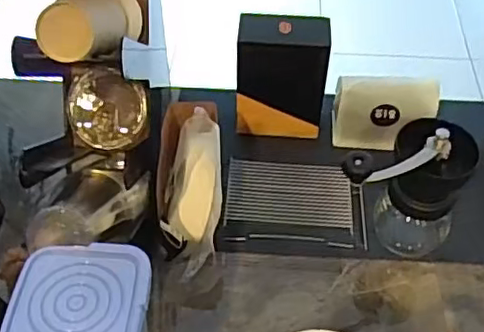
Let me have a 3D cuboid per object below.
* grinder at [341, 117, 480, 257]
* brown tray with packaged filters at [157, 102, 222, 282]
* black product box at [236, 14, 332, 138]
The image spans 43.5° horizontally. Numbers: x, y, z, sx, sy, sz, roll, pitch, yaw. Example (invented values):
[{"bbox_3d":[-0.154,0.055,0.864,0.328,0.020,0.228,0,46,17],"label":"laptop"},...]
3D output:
[{"bbox_3d":[0.177,0.043,0.668,0.086,0.193,0.139,34,56,26],"label":"grinder"},{"bbox_3d":[-0.061,0.023,0.706,0.072,0.042,0.199,0,80,-1],"label":"brown tray with packaged filters"},{"bbox_3d":[0.052,-0.117,0.814,0.115,0.158,0.056,3,48,1],"label":"black product box"}]

